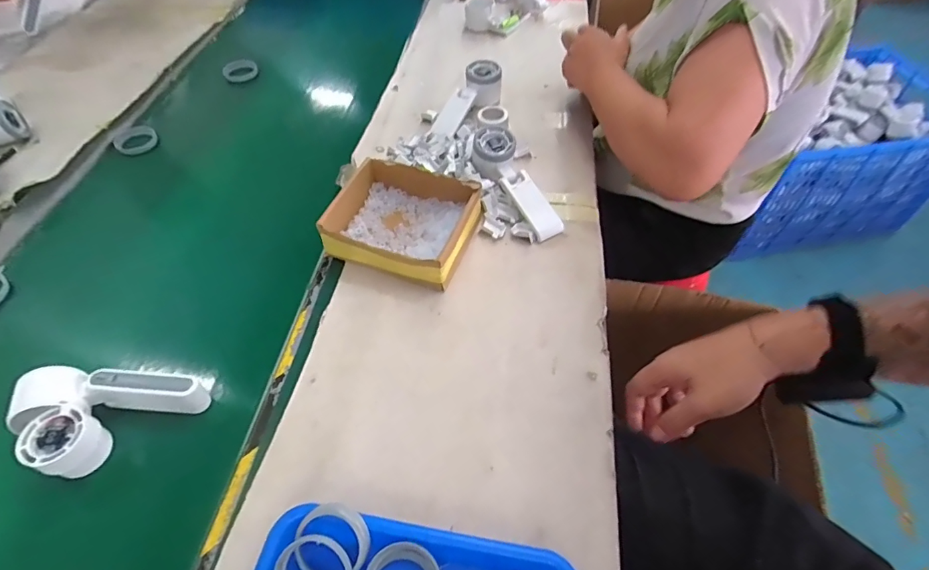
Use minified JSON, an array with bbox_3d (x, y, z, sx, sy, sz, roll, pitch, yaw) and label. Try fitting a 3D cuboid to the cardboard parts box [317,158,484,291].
[{"bbox_3d":[-0.076,-0.078,0.582,0.168,0.055,0.148,14,54,13],"label":"cardboard parts box"}]

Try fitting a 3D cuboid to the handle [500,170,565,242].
[{"bbox_3d":[0.089,-0.106,0.608,0.038,0.016,0.100,-26,73,-17],"label":"handle"}]

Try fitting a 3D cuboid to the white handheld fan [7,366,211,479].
[{"bbox_3d":[-0.330,0.125,0.432,0.150,0.052,0.089,0,52,2],"label":"white handheld fan"}]

